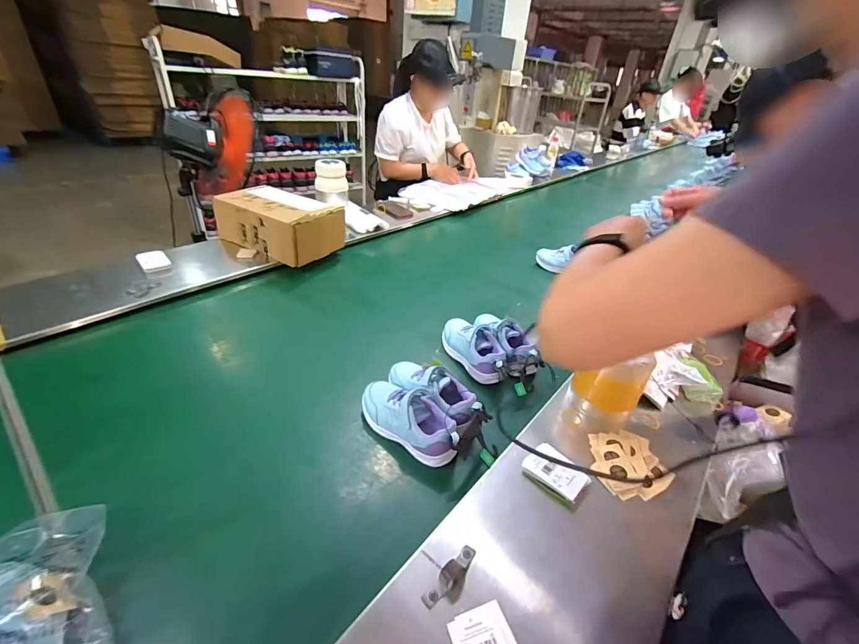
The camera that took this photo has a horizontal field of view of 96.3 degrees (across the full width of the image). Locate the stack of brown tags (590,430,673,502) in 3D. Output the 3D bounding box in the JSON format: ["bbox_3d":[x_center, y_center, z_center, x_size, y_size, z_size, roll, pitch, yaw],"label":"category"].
[{"bbox_3d":[0.295,0.206,0.570,0.106,0.011,0.109,2,35,-7],"label":"stack of brown tags"}]

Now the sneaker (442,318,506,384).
[{"bbox_3d":[0.090,0.048,0.757,0.077,0.057,0.181,-16,41,-29],"label":"sneaker"}]

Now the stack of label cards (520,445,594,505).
[{"bbox_3d":[0.178,0.211,0.542,0.052,0.019,0.082,-24,45,-37],"label":"stack of label cards"}]

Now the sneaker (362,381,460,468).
[{"bbox_3d":[-0.030,0.153,0.608,0.176,0.073,0.069,26,39,25],"label":"sneaker"}]

